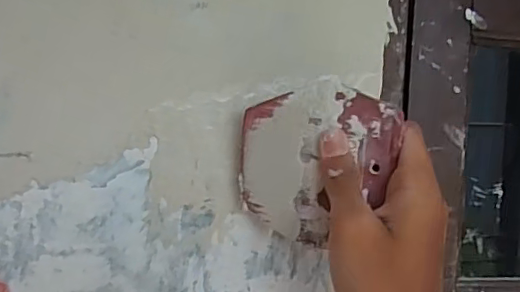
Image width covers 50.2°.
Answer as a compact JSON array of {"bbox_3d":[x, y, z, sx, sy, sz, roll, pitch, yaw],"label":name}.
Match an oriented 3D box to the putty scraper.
[{"bbox_3d":[0.034,0.010,0.333,0.094,0.092,0.015,3,2,21],"label":"putty scraper"}]

